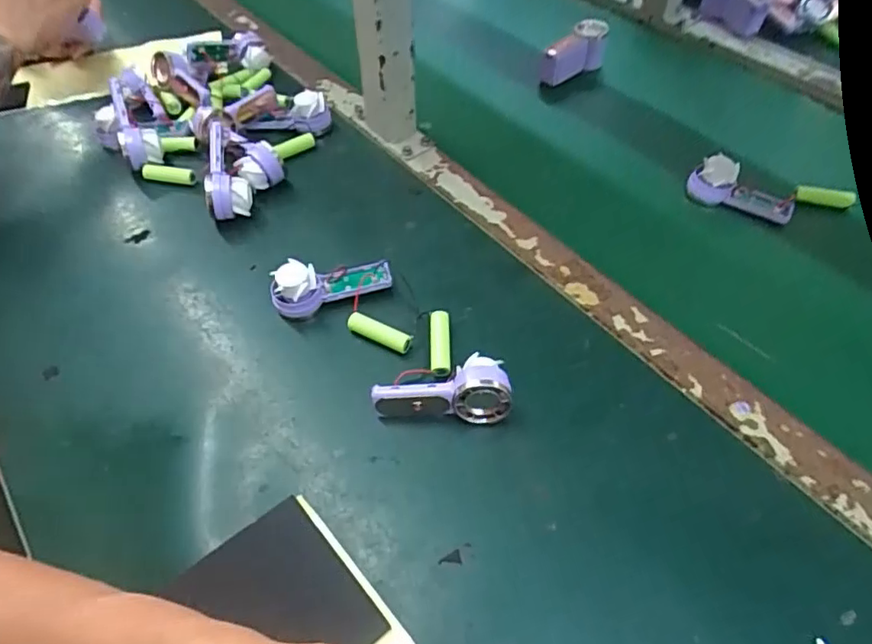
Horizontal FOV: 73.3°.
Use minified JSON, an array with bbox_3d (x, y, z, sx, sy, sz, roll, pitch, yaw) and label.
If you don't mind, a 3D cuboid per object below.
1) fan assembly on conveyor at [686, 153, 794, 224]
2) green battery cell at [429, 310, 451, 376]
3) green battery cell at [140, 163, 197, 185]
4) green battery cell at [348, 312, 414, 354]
[{"bbox_3d":[0.279,-0.118,0.536,0.091,0.039,0.022,27,56,7],"label":"fan assembly on conveyor"},{"bbox_3d":[0.003,0.017,0.435,0.015,0.017,0.052,-2,51,0],"label":"green battery cell"},{"bbox_3d":[-0.265,-0.146,0.582,0.055,0.015,0.014,8,52,8],"label":"green battery cell"},{"bbox_3d":[-0.043,0.008,0.444,0.053,0.014,0.013,25,56,20],"label":"green battery cell"}]

